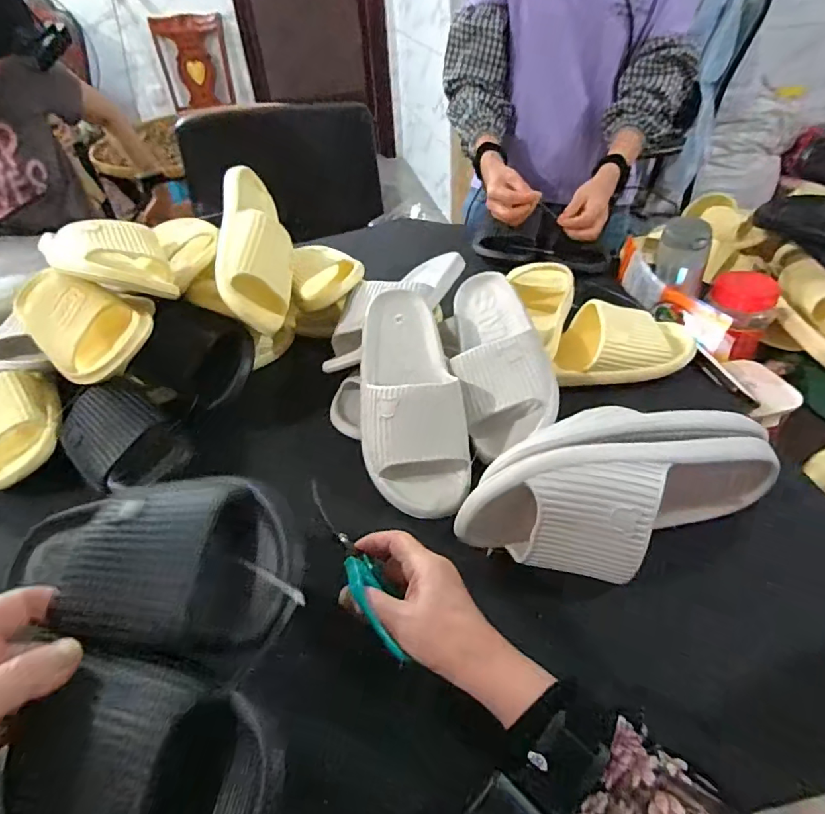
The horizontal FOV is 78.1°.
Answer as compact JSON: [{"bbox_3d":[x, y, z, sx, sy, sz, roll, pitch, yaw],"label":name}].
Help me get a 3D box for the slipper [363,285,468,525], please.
[{"bbox_3d":[-0.007,-0.019,0.535,0.106,0.063,0.261,-7,64,-4],"label":"slipper"}]

